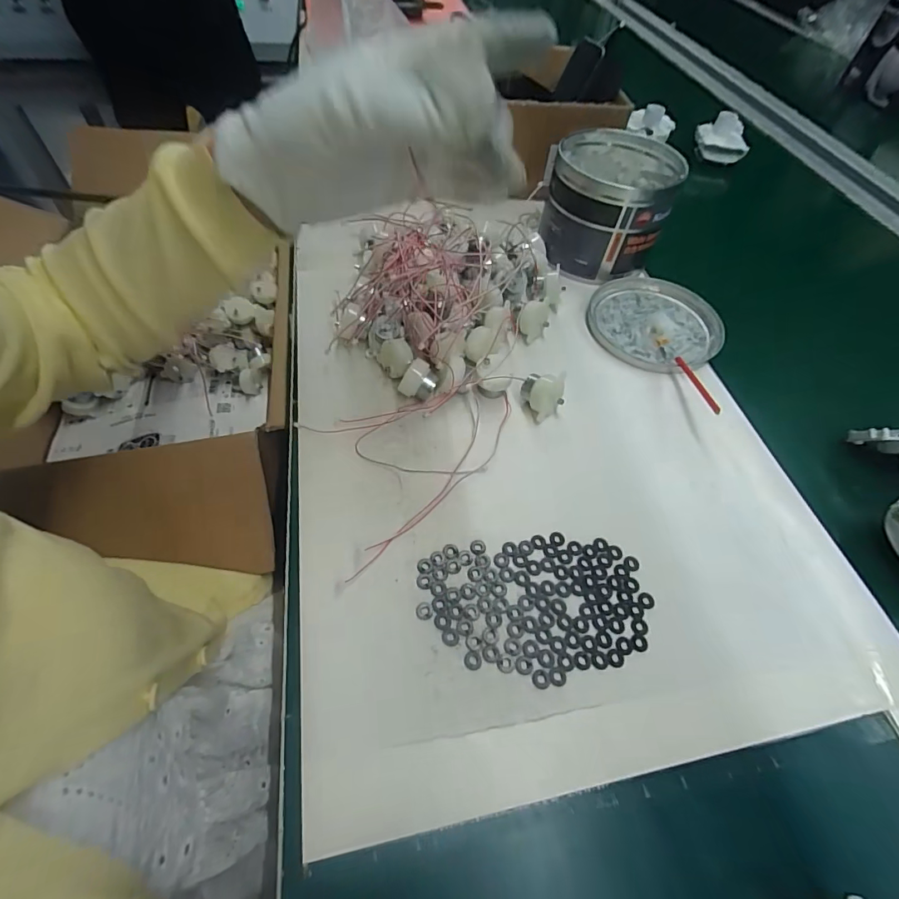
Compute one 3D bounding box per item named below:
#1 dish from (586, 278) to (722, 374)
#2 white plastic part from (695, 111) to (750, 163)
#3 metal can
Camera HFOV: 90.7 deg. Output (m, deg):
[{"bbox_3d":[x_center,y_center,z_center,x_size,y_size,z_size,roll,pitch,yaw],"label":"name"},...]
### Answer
[{"bbox_3d":[0.208,-0.129,0.453,0.128,0.013,0.128,2,55,-3],"label":"dish"},{"bbox_3d":[0.423,-0.481,0.693,0.079,0.049,0.085,25,58,12],"label":"white plastic part"},{"bbox_3d":[0.168,-0.263,0.486,0.122,0.101,0.133,2,55,-3],"label":"metal can"}]

